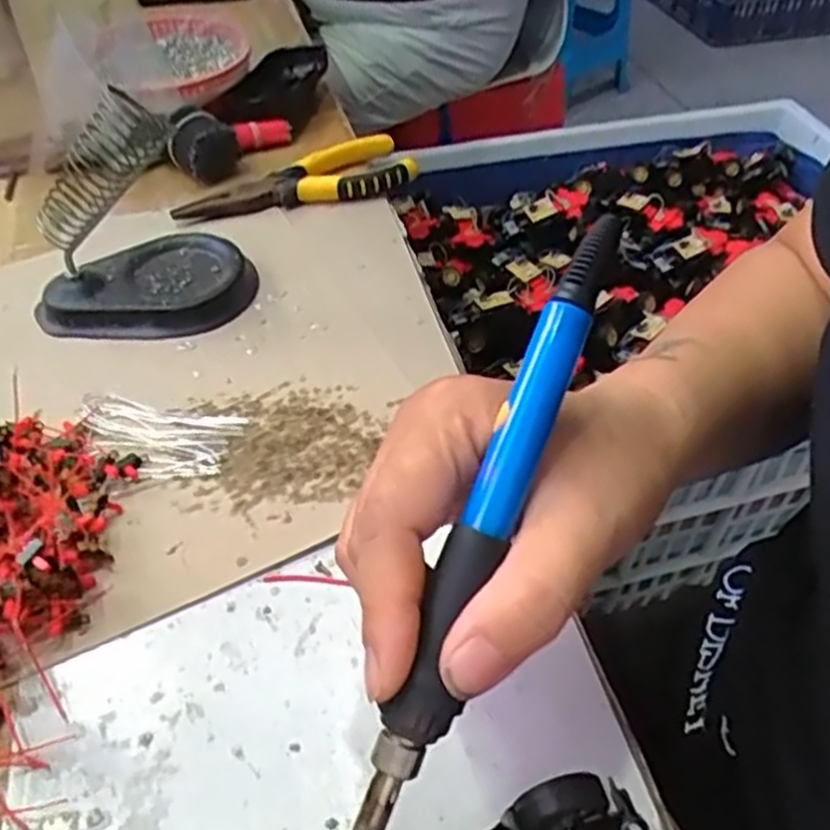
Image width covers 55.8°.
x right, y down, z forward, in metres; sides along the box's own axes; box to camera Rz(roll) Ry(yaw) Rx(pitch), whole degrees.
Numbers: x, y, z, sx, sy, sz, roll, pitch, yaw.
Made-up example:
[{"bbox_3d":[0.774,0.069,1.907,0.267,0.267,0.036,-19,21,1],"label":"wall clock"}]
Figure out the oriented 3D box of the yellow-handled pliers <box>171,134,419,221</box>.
[{"bbox_3d":[-0.076,-0.151,0.514,0.158,0.019,0.061,-23,50,-20],"label":"yellow-handled pliers"}]

